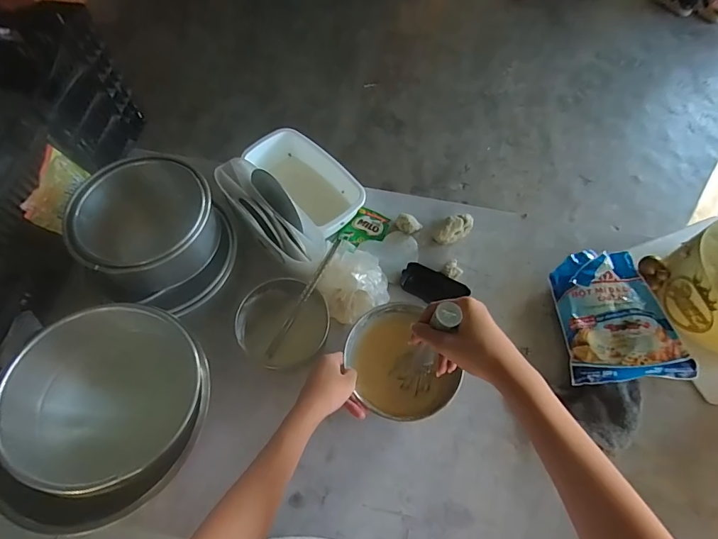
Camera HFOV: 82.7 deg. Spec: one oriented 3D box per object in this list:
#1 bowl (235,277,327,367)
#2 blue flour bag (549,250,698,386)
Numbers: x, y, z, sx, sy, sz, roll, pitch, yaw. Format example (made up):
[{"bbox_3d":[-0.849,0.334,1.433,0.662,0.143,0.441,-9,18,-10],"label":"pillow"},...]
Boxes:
[{"bbox_3d":[-0.113,0.081,0.612,0.125,0.054,0.122,0,64,0],"label":"bowl"},{"bbox_3d":[0.394,0.068,0.634,0.157,0.045,0.204,-2,64,-1],"label":"blue flour bag"}]

